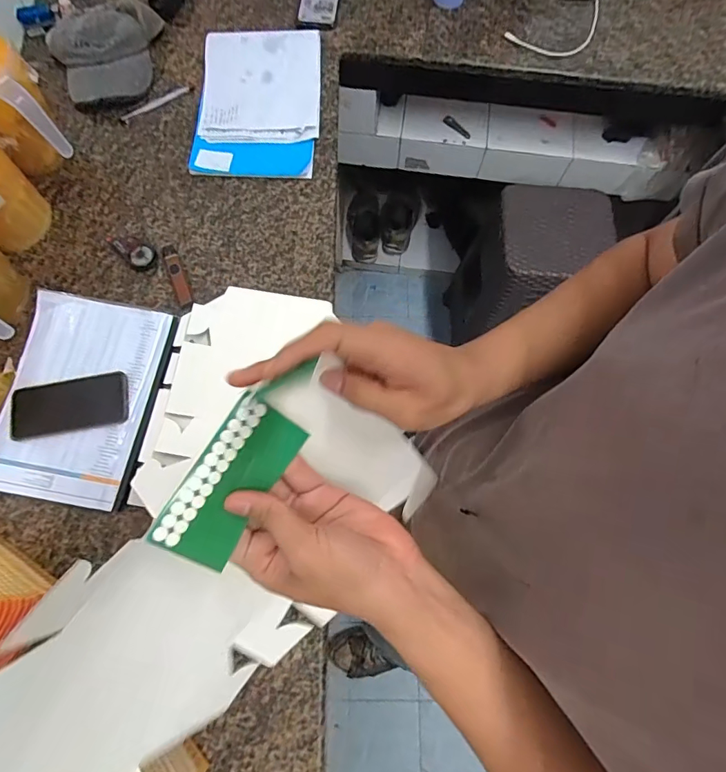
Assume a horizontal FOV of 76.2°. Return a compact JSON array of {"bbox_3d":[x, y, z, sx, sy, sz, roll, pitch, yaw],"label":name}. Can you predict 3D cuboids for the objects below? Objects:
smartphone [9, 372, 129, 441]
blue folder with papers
[{"bbox_3d":[-0.418,0.029,0.661,0.159,0.016,0.073,-11,74,-4],"label":"smartphone"},{"bbox_3d":[-0.187,-0.504,0.819,0.212,0.043,0.283,2,73,0],"label":"blue folder with papers"}]

